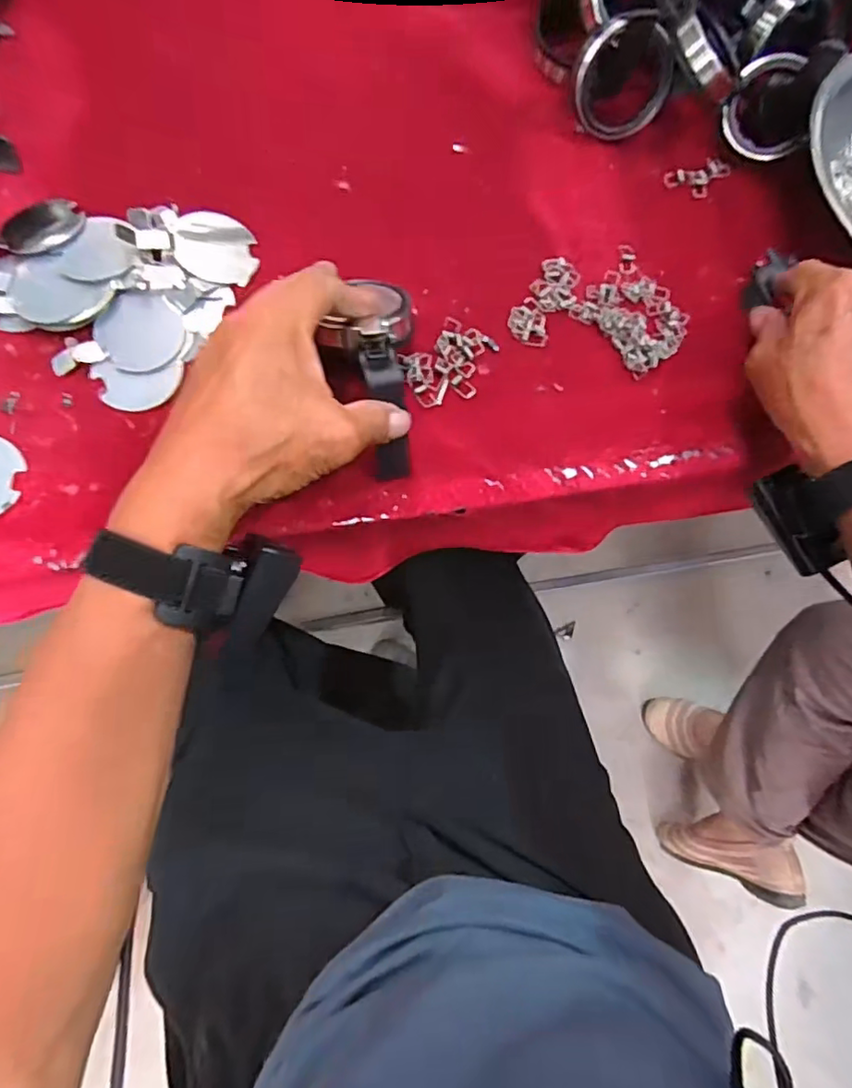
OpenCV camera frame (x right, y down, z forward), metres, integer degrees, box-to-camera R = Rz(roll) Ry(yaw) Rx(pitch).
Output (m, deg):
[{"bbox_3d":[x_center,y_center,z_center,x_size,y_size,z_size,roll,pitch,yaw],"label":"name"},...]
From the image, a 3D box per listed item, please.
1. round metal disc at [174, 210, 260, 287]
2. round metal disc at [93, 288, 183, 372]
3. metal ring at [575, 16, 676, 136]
[{"bbox_3d":[-0.141,-0.200,0.385,0.051,0.004,0.055,6,74,-20],"label":"round metal disc"},{"bbox_3d":[-0.182,-0.136,0.363,0.049,0.004,0.051,2,76,-7],"label":"round metal disc"},{"bbox_3d":[0.144,-0.337,0.414,0.069,0.022,0.069,4,127,5],"label":"metal ring"}]

